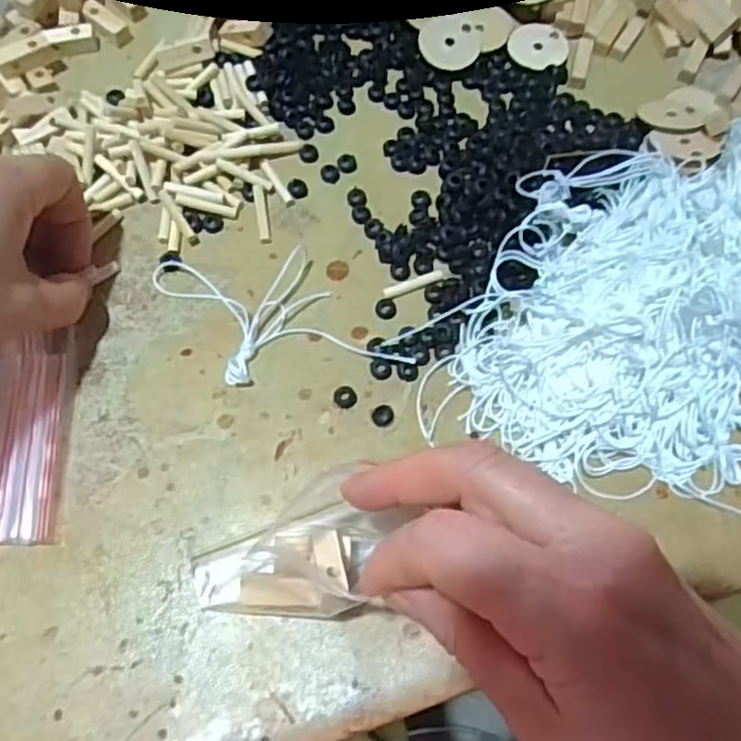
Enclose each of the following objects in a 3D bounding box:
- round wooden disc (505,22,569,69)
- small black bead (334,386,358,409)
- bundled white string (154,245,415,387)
[{"bbox_3d":[0.096,-0.185,0.398,0.032,0.004,0.034,0,68,-1],"label":"round wooden disc"},{"bbox_3d":[-0.012,0.012,0.322,0.011,0.004,0.010,0,68,-1],"label":"small black bead"},{"bbox_3d":[-0.045,-0.028,0.337,0.112,0.006,0.067,-7,69,-3],"label":"bundled white string"}]

